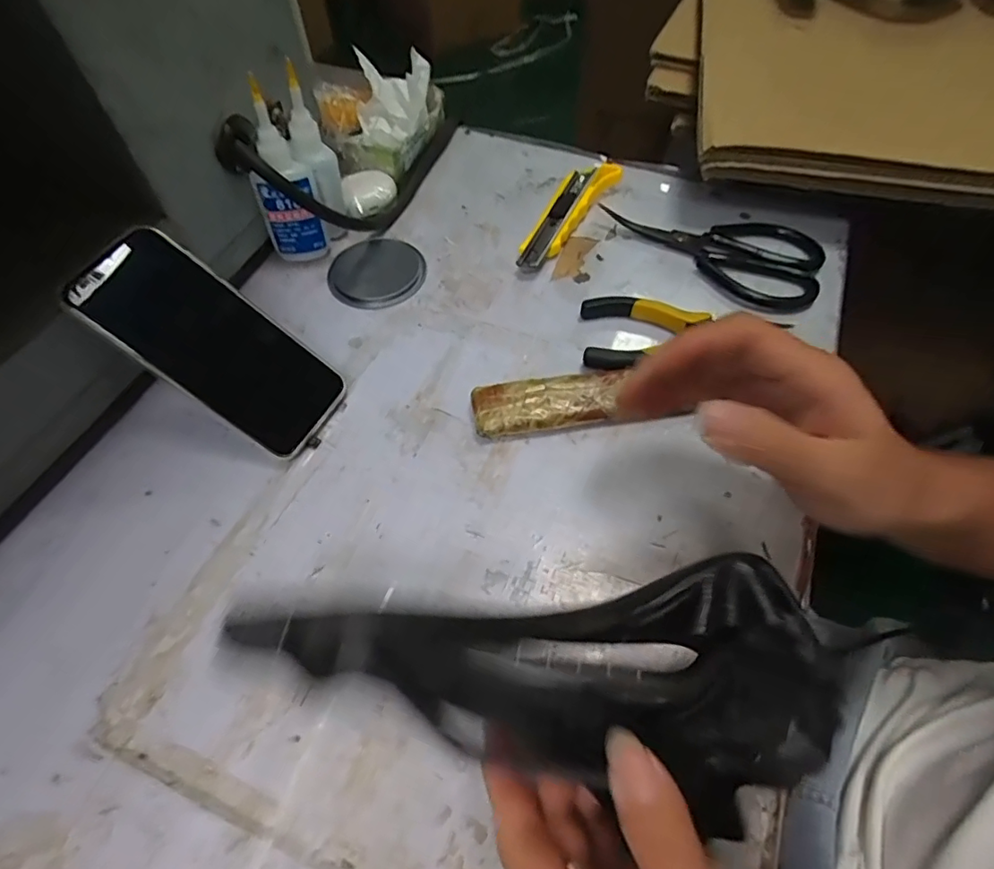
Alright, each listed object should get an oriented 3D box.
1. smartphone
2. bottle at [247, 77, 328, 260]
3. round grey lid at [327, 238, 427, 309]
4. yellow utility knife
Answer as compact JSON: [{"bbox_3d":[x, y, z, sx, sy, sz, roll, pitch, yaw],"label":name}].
[{"bbox_3d":[-0.180,-0.058,0.354,0.161,0.012,0.075,40,60,-17],"label":"smartphone"},{"bbox_3d":[-0.169,-0.196,0.426,0.043,0.128,0.029,-10,58,-5],"label":"bottle"},{"bbox_3d":[-0.103,-0.140,0.463,0.080,0.006,0.081,-1,58,1],"label":"round grey lid"},{"bbox_3d":[0.061,-0.196,0.486,0.037,0.021,0.153,28,62,18],"label":"yellow utility knife"}]

